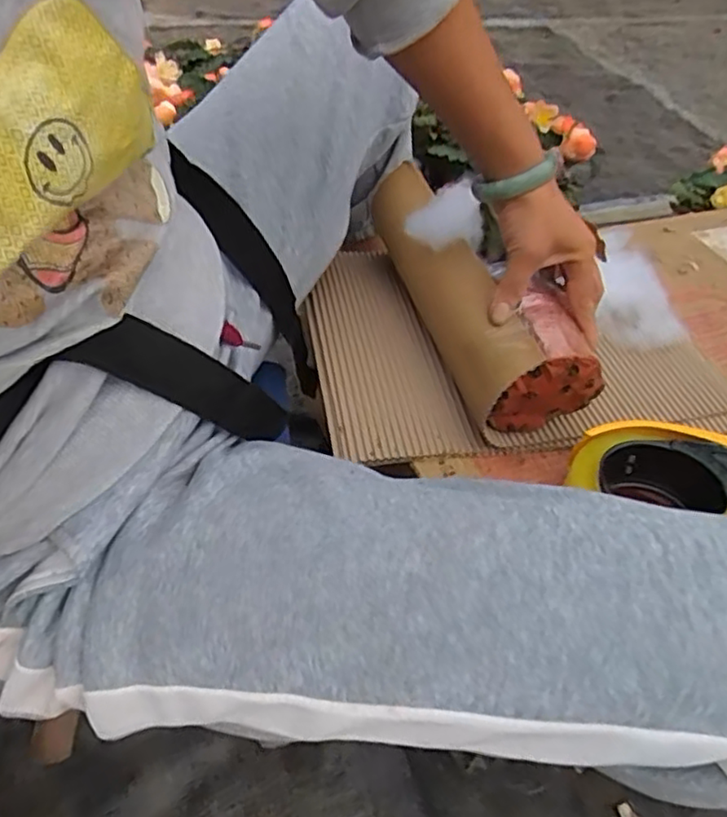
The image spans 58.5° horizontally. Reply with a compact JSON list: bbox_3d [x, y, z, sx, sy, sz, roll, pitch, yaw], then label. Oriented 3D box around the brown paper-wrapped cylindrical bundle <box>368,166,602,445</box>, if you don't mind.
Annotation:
[{"bbox_3d":[0.072,-0.103,0.538,0.071,0.089,0.286,-15,50,-19],"label":"brown paper-wrapped cylindrical bundle"}]

